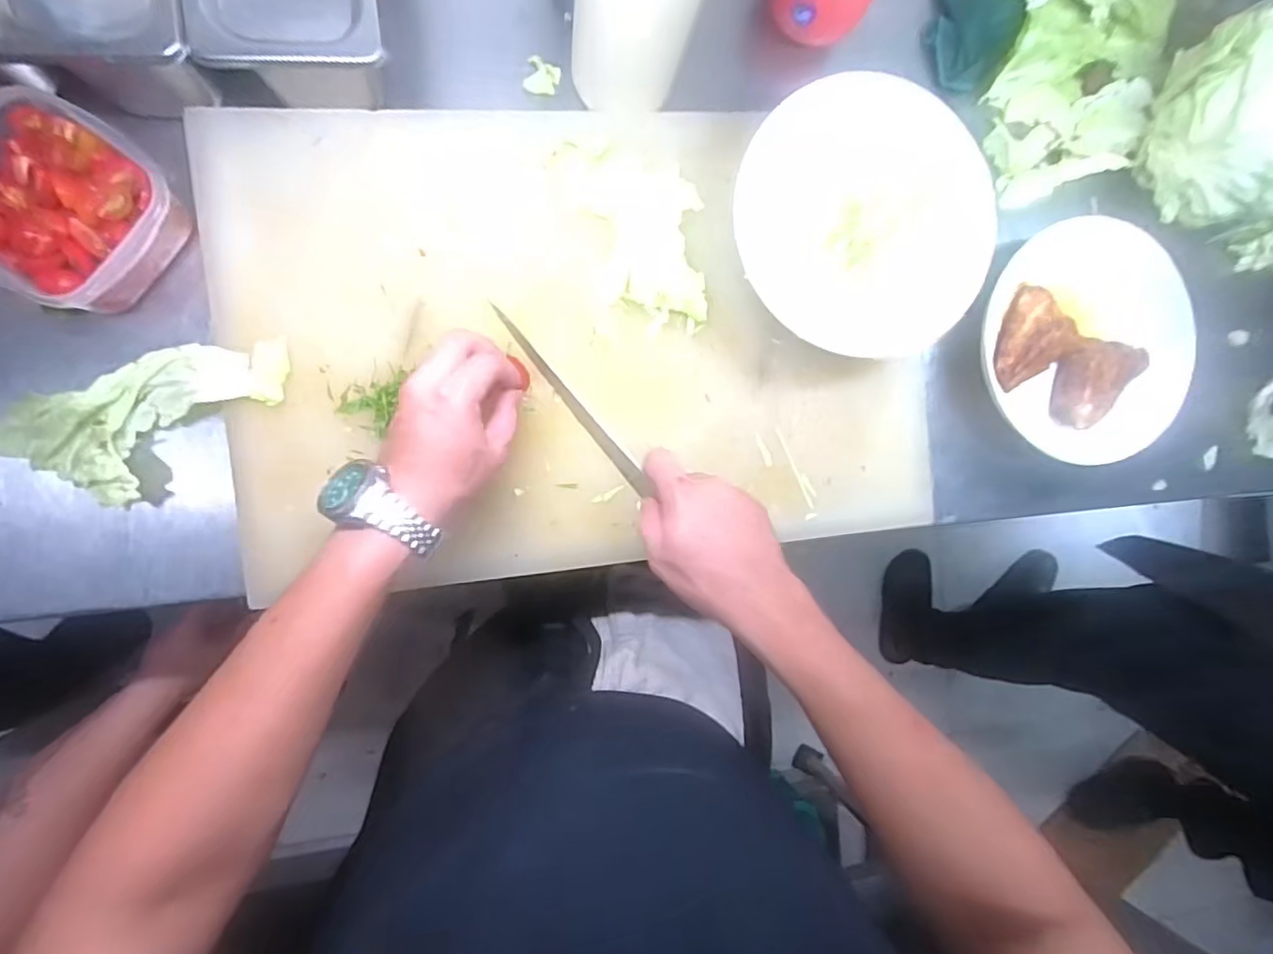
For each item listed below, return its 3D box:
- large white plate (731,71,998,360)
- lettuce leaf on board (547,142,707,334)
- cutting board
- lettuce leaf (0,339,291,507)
[{"bbox_3d":[0.175,-0.189,0.450,0.188,0.016,0.203,-2,105,-8],"label":"large white plate"},{"bbox_3d":[0.008,-0.188,0.459,0.093,0.012,0.153,-22,94,-9],"label":"lettuce leaf on board"},{"bbox_3d":[-0.028,-0.105,0.456,0.526,0.028,0.341,-6,91,-10],"label":"cutting board"},{"bbox_3d":[-0.340,-0.039,0.418,0.201,0.028,0.082,-25,94,-9],"label":"lettuce leaf"}]

